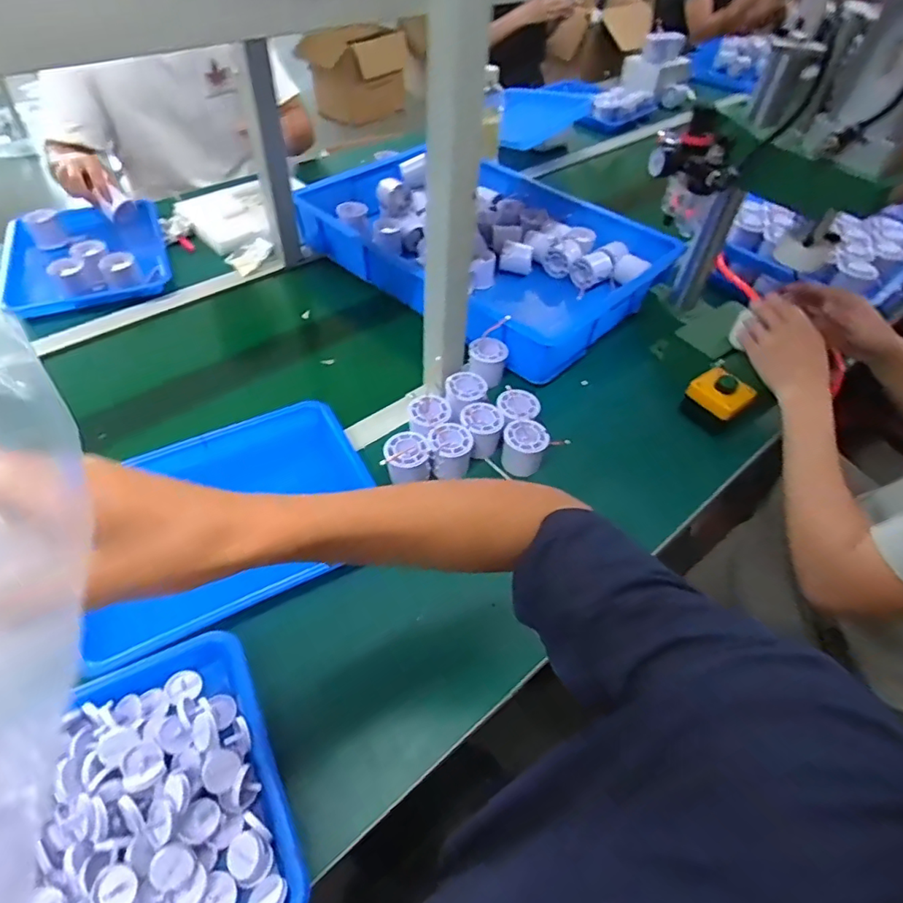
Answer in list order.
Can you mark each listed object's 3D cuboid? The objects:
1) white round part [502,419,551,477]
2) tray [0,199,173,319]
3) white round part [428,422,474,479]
[{"bbox_3d":[0.098,-0.007,0.723,0.055,0.067,0.053,1,49,-2],"label":"white round part"},{"bbox_3d":[-0.669,-0.361,0.995,0.271,0.058,0.296,-18,52,-17],"label":"tray"},{"bbox_3d":[-0.001,0.000,0.707,0.053,0.050,0.054,1,49,-2],"label":"white round part"}]

